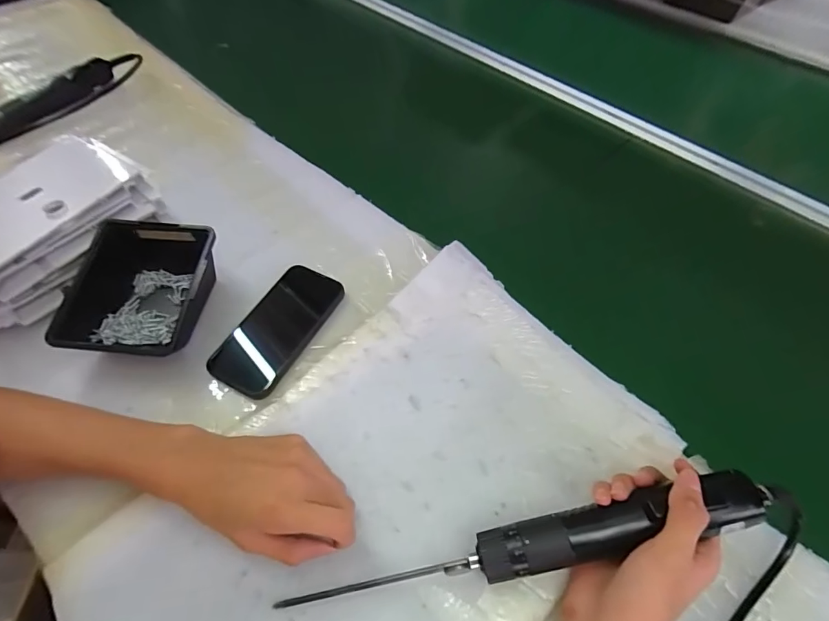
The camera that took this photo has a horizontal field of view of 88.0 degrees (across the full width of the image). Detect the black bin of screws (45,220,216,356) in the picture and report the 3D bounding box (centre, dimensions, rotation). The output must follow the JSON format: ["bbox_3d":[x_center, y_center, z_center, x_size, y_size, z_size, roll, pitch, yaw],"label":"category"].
[{"bbox_3d":[-0.275,-0.016,0.430,0.137,0.070,0.134,1,56,0],"label":"black bin of screws"}]

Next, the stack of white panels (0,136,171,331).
[{"bbox_3d":[-0.388,-0.092,0.451,0.130,0.076,0.206,35,62,21],"label":"stack of white panels"}]

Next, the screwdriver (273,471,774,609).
[{"bbox_3d":[0.076,0.172,0.308,0.338,0.033,0.034,-16,58,4],"label":"screwdriver"}]

